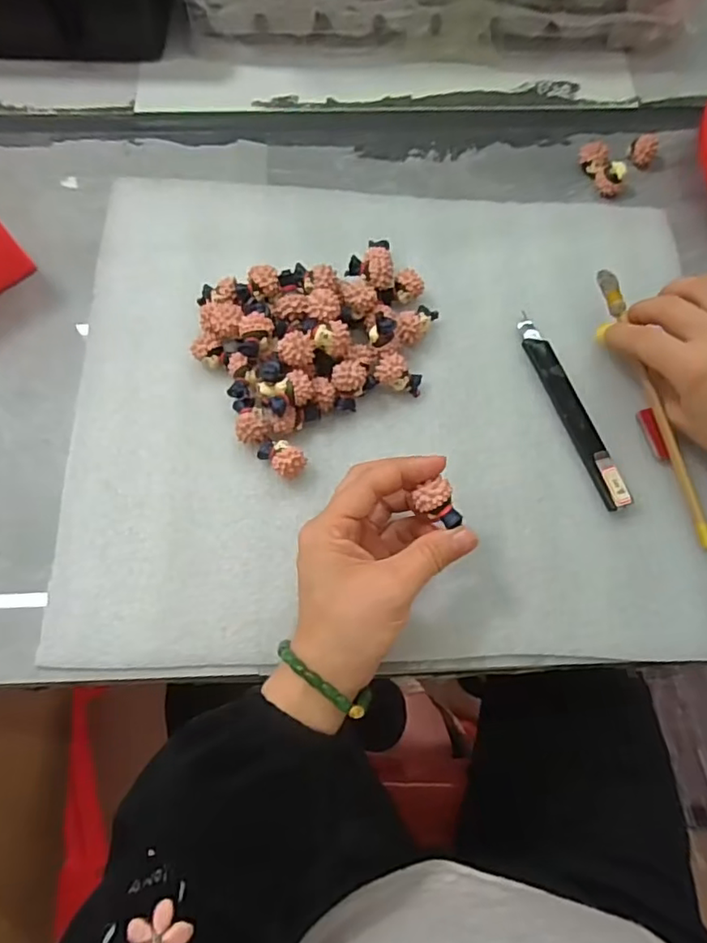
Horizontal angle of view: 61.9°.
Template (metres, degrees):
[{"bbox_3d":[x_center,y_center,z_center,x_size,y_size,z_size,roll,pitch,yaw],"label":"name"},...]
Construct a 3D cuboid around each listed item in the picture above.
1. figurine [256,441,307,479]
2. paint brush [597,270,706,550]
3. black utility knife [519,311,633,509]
[{"bbox_3d":[-0.043,-0.008,0.350,0.029,0.017,0.019,37,71,11],"label":"figurine"},{"bbox_3d":[0.185,-0.042,0.360,0.009,0.008,0.182,-13,77,-8],"label":"paint brush"},{"bbox_3d":[0.136,-0.040,0.368,0.017,0.012,0.136,-18,70,-10],"label":"black utility knife"}]

